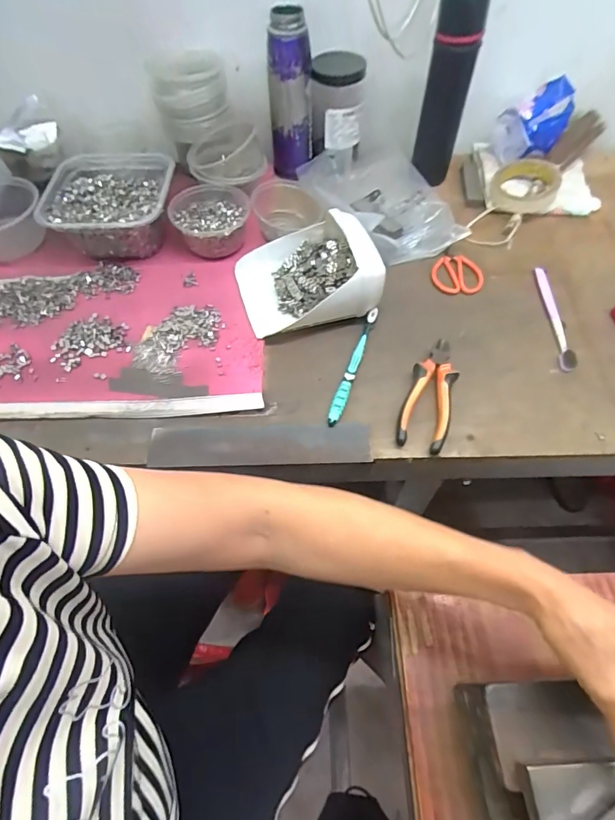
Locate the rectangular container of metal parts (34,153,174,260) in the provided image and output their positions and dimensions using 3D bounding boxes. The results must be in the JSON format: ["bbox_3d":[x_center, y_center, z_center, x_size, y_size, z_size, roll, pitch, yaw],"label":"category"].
[{"bbox_3d":[-0.283,-0.305,0.654,0.169,0.078,0.186,-1,58,1],"label":"rectangular container of metal parts"}]

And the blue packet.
[{"bbox_3d":[0.362,-0.462,0.702,0.109,0.085,0.080,-27,61,-14],"label":"blue packet"}]

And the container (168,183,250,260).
[{"bbox_3d":[-0.142,-0.275,0.644,0.115,0.053,0.107,0,58,1],"label":"container"}]

